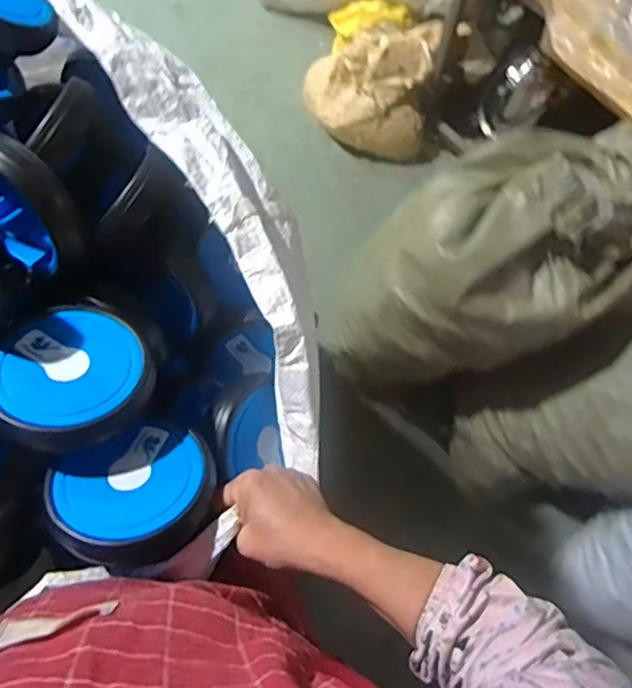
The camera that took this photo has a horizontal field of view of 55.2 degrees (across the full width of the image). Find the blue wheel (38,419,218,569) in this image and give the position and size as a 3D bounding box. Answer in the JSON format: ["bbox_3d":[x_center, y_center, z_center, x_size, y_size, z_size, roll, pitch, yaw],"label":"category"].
[{"bbox_3d":[-0.148,0.124,0.499,0.141,0.054,0.114,-22,52,-23],"label":"blue wheel"}]

